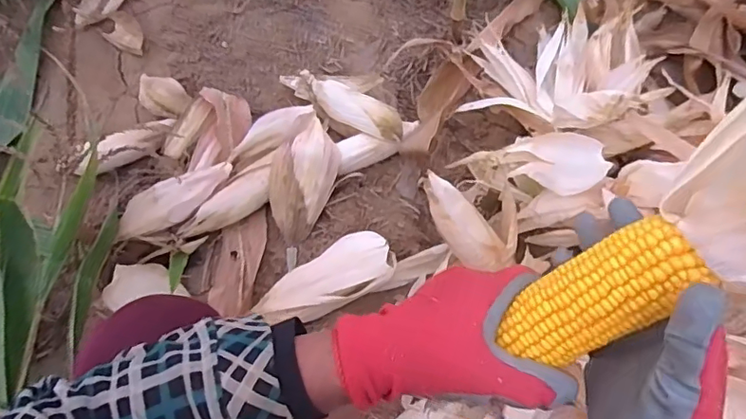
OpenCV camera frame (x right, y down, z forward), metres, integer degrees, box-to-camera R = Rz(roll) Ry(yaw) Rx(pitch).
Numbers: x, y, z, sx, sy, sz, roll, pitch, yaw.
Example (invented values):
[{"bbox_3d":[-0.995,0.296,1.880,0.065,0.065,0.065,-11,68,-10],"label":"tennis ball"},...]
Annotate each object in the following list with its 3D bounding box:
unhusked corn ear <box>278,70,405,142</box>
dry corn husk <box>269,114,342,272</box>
[{"bbox_3d":[-0.058,-0.177,0.875,0.235,0.048,0.053,29,72,29],"label":"unhusked corn ear"},{"bbox_3d":[-0.114,-0.027,0.829,0.100,0.050,0.233,13,92,6],"label":"dry corn husk"}]

